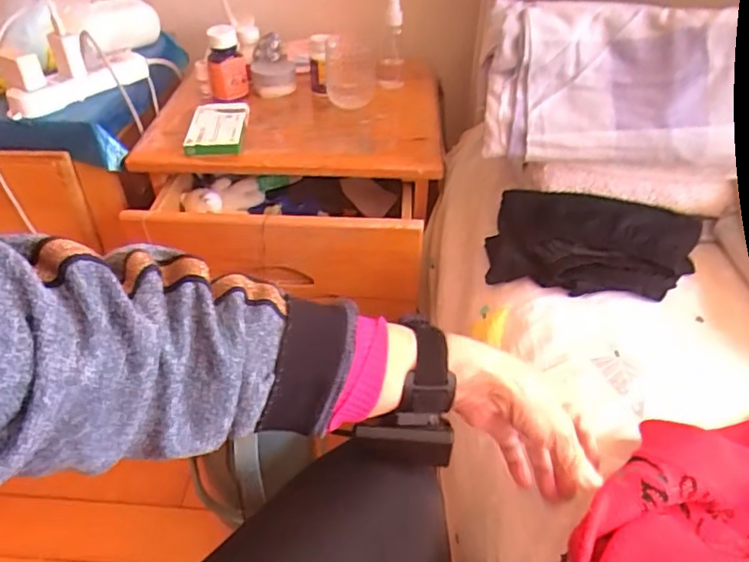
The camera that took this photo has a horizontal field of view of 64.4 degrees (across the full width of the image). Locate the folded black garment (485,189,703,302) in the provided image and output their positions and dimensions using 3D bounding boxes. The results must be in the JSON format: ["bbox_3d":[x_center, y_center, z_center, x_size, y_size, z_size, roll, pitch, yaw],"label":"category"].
[{"bbox_3d":[0.249,-0.042,0.676,0.232,0.047,0.133,6,40,7],"label":"folded black garment"}]

